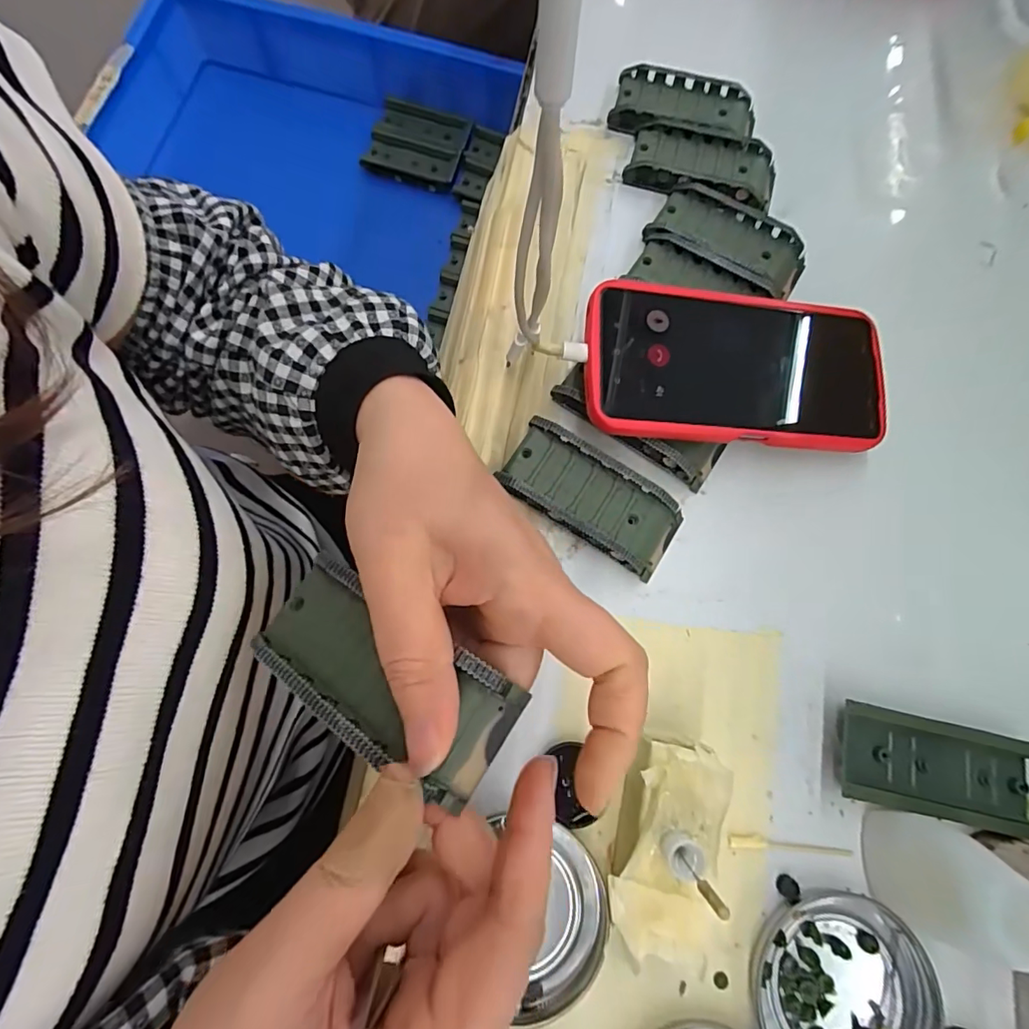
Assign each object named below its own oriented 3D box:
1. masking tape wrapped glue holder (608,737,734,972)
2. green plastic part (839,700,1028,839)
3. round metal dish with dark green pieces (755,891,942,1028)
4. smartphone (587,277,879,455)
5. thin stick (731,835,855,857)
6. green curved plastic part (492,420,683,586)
[{"bbox_3d":[0.064,0.139,0.224,0.042,0.040,0.085,12,75,0],"label":"masking tape wrapped glue holder"},{"bbox_3d":[0.202,0.122,0.246,0.087,0.020,0.043,13,75,0],"label":"green plastic part"},{"bbox_3d":[0.144,0.211,0.223,0.074,0.009,0.075,1,75,-3],"label":"round metal dish with dark green pieces"},{"bbox_3d":[0.120,-0.079,0.275,0.163,0.010,0.081,2,80,-9],"label":"smartphone"},{"bbox_3d":[0.131,0.156,0.241,0.059,0.004,0.006,6,76,0],"label":"thin stick"},{"bbox_3d":[0.041,-0.009,0.273,0.094,0.019,0.044,33,76,5],"label":"green curved plastic part"}]

